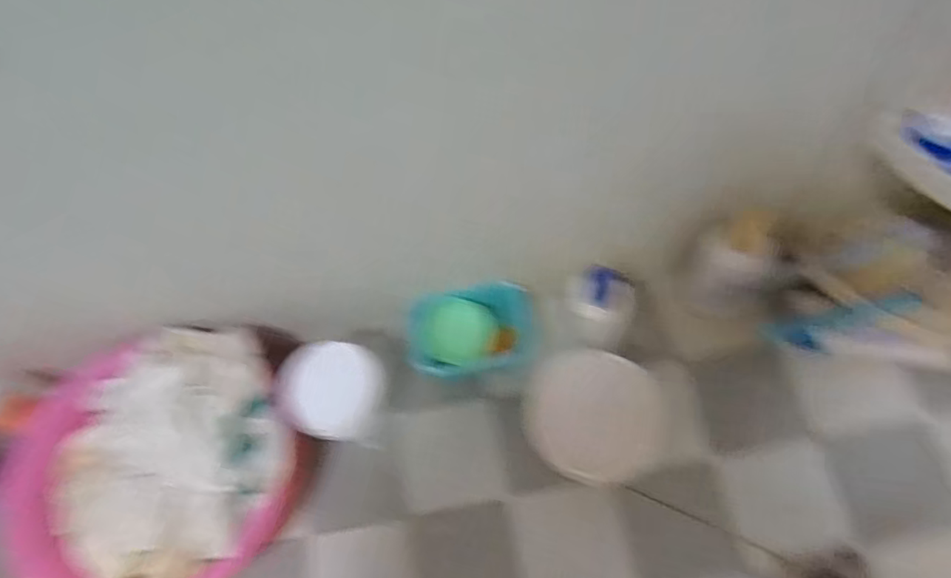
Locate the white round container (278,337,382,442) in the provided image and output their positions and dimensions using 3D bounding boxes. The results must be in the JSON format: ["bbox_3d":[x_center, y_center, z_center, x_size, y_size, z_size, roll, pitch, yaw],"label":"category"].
[{"bbox_3d":[-0.212,0.147,0.872,0.114,0.116,0.137,26,72,19],"label":"white round container"}]

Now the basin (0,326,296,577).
[{"bbox_3d":[-0.448,0.261,0.824,0.397,0.134,0.322,-23,64,-3],"label":"basin"}]

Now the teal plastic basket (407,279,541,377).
[{"bbox_3d":[-0.001,0.068,0.947,0.194,0.062,0.127,-14,64,2],"label":"teal plastic basket"}]

